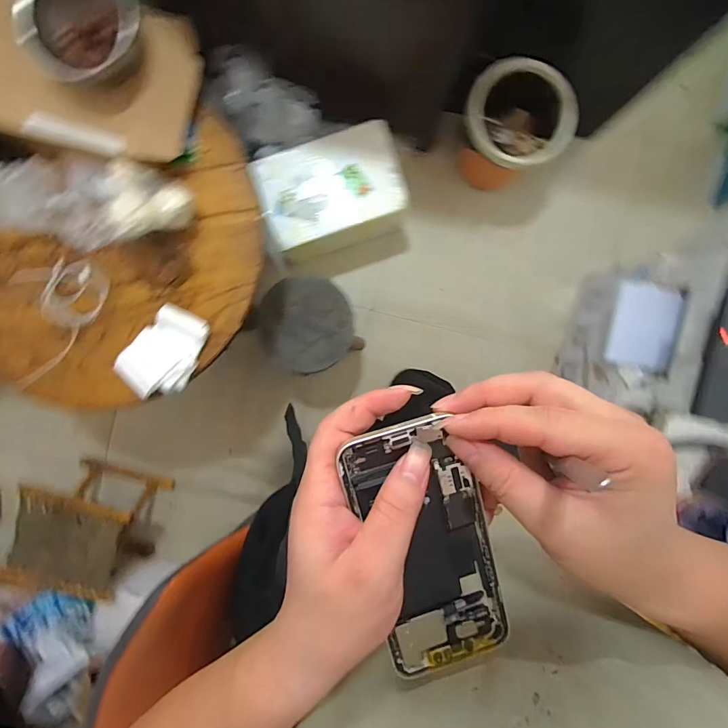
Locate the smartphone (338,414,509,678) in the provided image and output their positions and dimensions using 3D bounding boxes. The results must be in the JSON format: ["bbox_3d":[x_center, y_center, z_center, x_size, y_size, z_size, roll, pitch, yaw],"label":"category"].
[{"bbox_3d":[0.037,0.103,0.220,0.069,0.014,0.150,-18,100,2],"label":"smartphone"}]

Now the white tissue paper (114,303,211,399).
[{"bbox_3d":[-0.420,-0.019,0.822,0.133,0.024,0.206,41,94,-3],"label":"white tissue paper"}]

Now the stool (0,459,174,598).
[{"bbox_3d":[-0.851,0.511,1.218,0.301,0.272,0.297,17,95,-1],"label":"stool"}]

